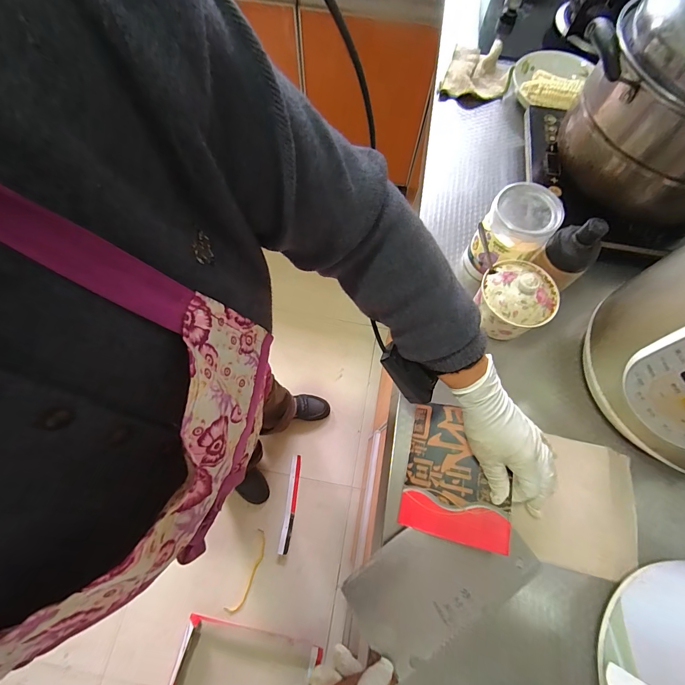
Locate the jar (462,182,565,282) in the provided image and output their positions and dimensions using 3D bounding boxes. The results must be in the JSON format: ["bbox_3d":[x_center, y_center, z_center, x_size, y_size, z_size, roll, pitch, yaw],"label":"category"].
[{"bbox_3d":[0.233,-0.145,0.496,0.096,0.122,0.084,-13,69,-8],"label":"jar"}]

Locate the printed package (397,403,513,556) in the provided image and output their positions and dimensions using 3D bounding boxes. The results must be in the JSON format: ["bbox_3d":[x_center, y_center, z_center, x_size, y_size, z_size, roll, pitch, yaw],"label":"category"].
[{"bbox_3d":[0.132,0.149,0.407,0.115,0.007,0.144,3,65,28],"label":"printed package"}]

